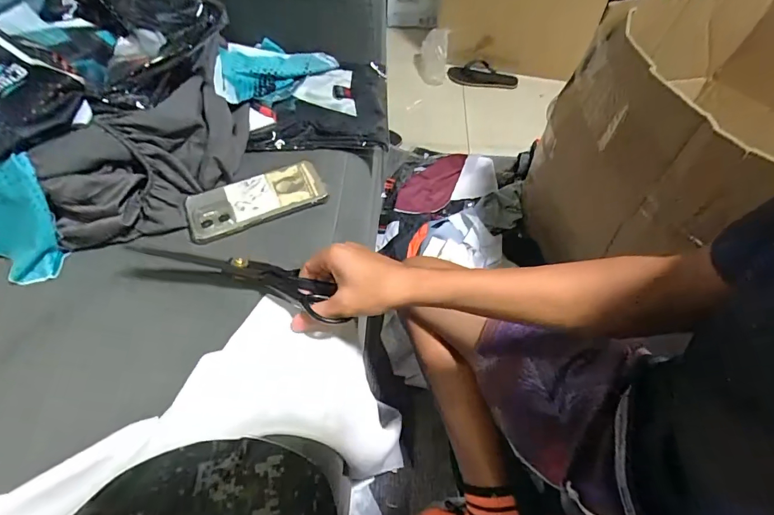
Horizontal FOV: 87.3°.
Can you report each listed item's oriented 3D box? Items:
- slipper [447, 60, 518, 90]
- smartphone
[{"bbox_3d":[0.345,-0.641,1.437,0.224,0.055,0.127,-6,52,-22],"label":"slipper"},{"bbox_3d":[-0.165,-0.079,0.504,0.167,0.007,0.085,-23,56,-15],"label":"smartphone"}]

